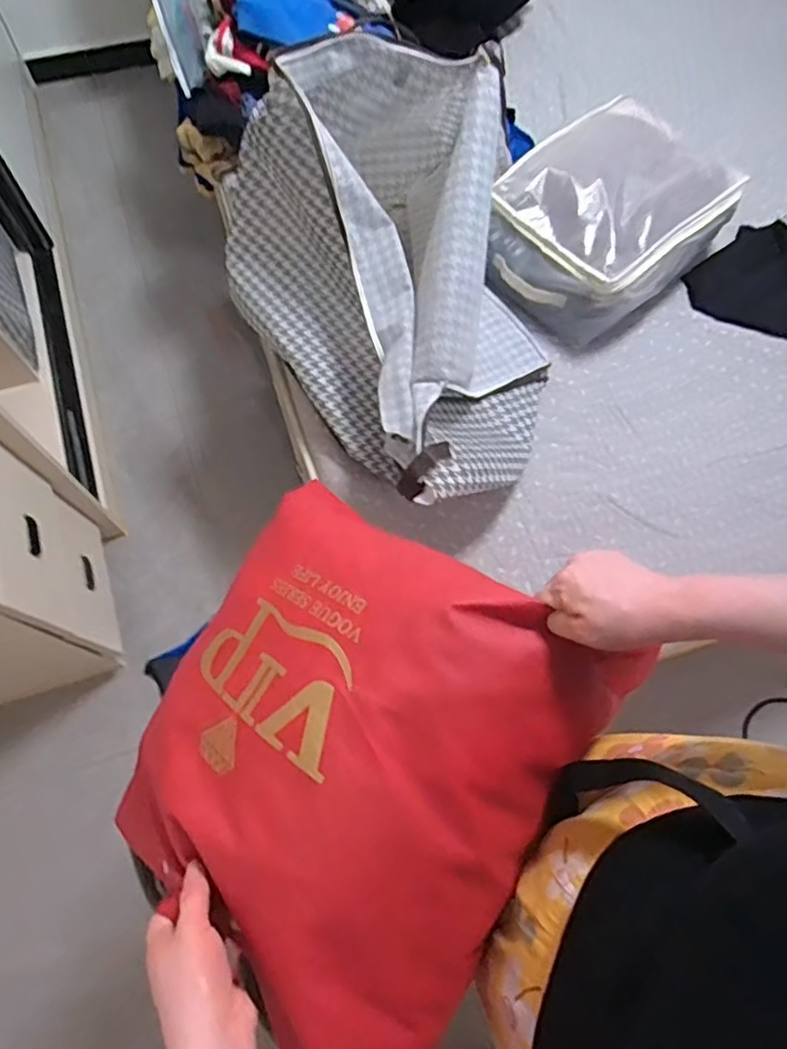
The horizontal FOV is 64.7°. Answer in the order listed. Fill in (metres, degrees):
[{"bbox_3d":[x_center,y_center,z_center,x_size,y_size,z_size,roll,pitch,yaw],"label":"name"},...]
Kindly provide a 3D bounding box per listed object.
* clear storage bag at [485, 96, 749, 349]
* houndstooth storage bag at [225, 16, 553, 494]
[{"bbox_3d":[0.407,-0.587,1.186,0.333,0.203,0.456,43,73,13],"label":"clear storage bag"},{"bbox_3d":[0.033,-0.366,0.980,0.415,0.413,0.615,-33,74,-14],"label":"houndstooth storage bag"}]

